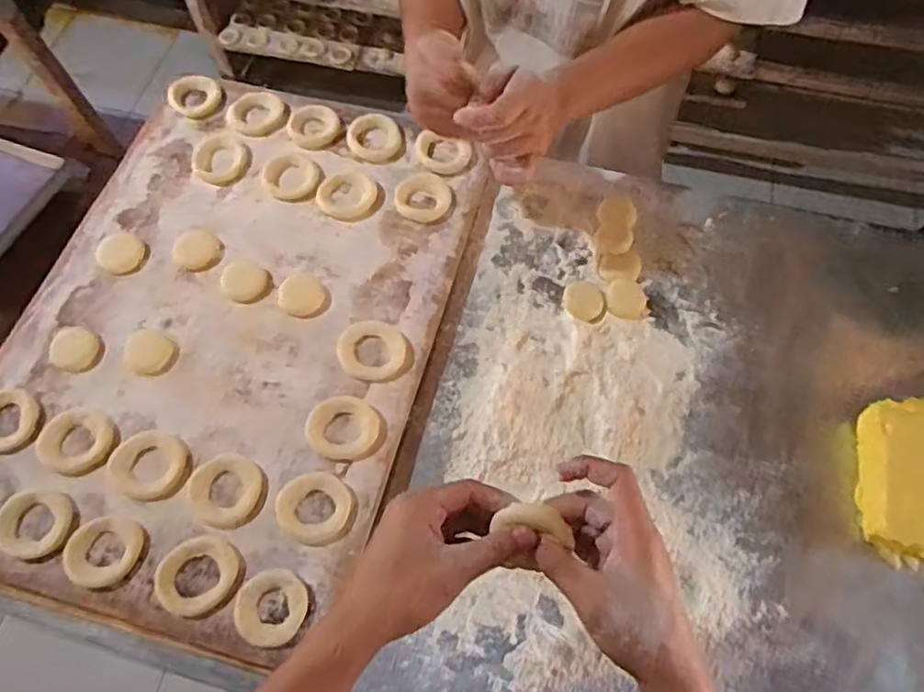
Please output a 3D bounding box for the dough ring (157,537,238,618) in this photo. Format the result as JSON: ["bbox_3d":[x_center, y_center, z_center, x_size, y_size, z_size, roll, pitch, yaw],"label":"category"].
[{"bbox_3d":[-0.234,0.204,0.564,0.068,0.011,0.066,-1,65,1],"label":"dough ring"}]

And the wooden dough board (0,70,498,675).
[{"bbox_3d":[-0.241,-0.021,0.675,0.429,0.044,0.591,13,66,7],"label":"wooden dough board"}]

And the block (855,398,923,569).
[{"bbox_3d":[0.419,0.120,0.590,0.077,0.057,0.153,5,66,4],"label":"block"}]

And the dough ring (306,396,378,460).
[{"bbox_3d":[-0.116,0.079,0.617,0.069,0.013,0.060,16,67,9],"label":"dough ring"}]

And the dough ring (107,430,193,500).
[{"bbox_3d":[-0.297,0.112,0.602,0.072,0.014,0.066,-1,65,1],"label":"dough ring"}]

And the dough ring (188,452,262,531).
[{"bbox_3d":[-0.222,0.135,0.594,0.064,0.012,0.066,-1,65,1],"label":"dough ring"}]

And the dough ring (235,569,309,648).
[{"bbox_3d":[-0.166,0.227,0.552,0.059,0.008,0.061,-1,65,1],"label":"dough ring"}]

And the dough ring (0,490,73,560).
[{"bbox_3d":[-0.390,0.162,0.581,0.066,0.010,0.060,-1,65,1],"label":"dough ring"}]

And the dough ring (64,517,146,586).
[{"bbox_3d":[-0.322,0.185,0.569,0.064,0.015,0.058,4,65,3],"label":"dough ring"}]

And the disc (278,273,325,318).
[{"bbox_3d":[-0.172,-0.055,0.679,0.046,0.009,0.048,-1,65,1],"label":"disc"}]

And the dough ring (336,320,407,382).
[{"bbox_3d":[-0.093,0.004,0.652,0.069,0.011,0.062,14,66,8],"label":"dough ring"}]

